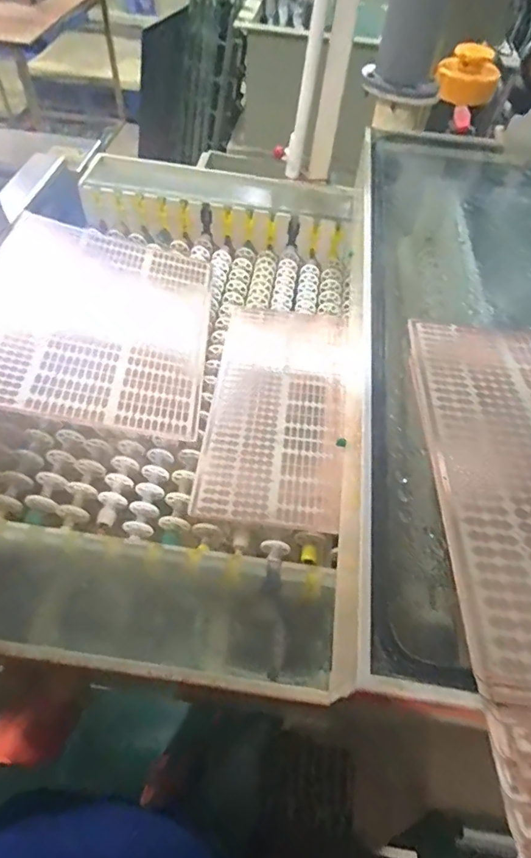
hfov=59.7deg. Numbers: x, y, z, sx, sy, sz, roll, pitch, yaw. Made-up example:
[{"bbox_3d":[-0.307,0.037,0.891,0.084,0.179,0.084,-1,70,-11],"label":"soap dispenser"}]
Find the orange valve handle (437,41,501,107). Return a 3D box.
[{"bbox_3d":[0.428,-0.745,0.978,0.129,0.081,0.107,18,57,7],"label":"orange valve handle"}]

